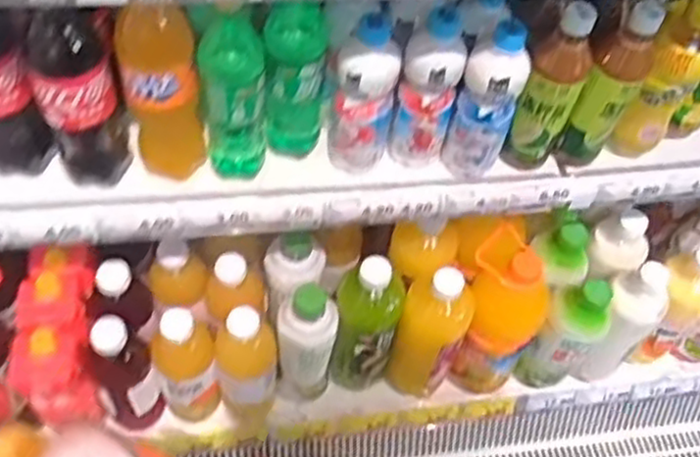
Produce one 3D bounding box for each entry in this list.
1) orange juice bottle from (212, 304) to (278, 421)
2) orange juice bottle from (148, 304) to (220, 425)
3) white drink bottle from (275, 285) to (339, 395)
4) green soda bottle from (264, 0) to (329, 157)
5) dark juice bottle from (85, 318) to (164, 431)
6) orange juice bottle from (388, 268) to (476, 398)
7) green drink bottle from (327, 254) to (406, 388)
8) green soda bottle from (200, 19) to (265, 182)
[{"bbox_3d":[-0.138,0.180,0.984,0.080,0.220,0.069,-1,56,-6],"label":"orange juice bottle"},{"bbox_3d":[-0.218,0.188,0.988,0.077,0.213,0.076,2,56,-4],"label":"orange juice bottle"},{"bbox_3d":[-0.056,0.144,0.978,0.074,0.248,0.061,-1,56,-6],"label":"white drink bottle"},{"bbox_3d":[-0.057,-0.147,0.772,0.059,0.171,0.065,2,56,-4],"label":"green soda bottle"},{"bbox_3d":[-0.289,0.194,0.959,0.071,0.228,0.060,-11,58,-12],"label":"dark juice bottle"},{"bbox_3d":[0.111,0.141,1.020,0.088,0.261,0.081,21,57,9],"label":"orange juice bottle"},{"bbox_3d":[0.021,0.135,1.013,0.081,0.274,0.080,2,56,-4],"label":"green drink bottle"},{"bbox_3d":[-0.116,-0.119,0.753,0.059,0.186,0.058,-2,56,-6],"label":"green soda bottle"}]

